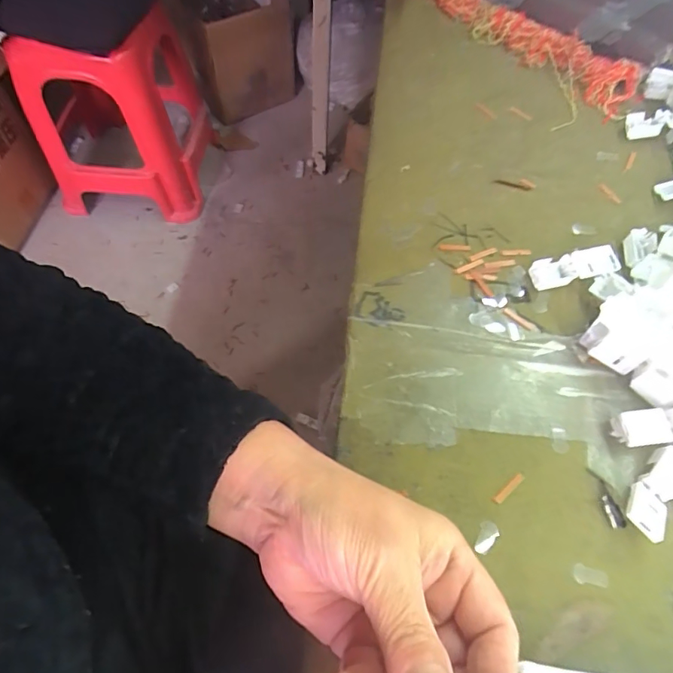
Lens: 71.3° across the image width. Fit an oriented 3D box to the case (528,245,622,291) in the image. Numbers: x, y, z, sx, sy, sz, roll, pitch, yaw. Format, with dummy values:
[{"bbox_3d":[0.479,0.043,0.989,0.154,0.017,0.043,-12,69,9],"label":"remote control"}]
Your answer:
[{"bbox_3d":[0.161,-0.047,0.318,0.056,0.011,0.019,-14,60,7],"label":"case"}]

